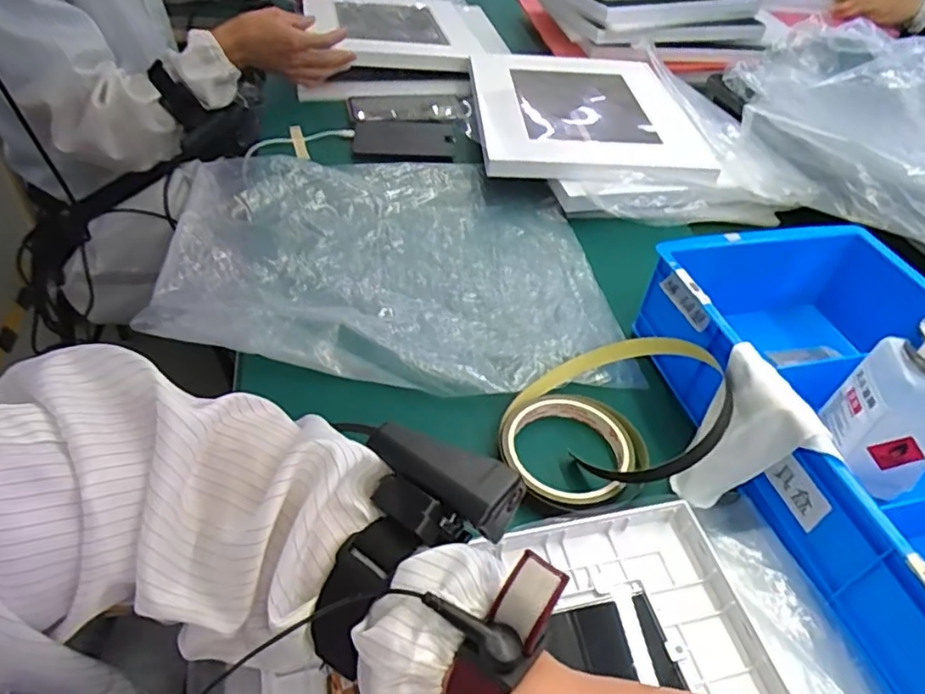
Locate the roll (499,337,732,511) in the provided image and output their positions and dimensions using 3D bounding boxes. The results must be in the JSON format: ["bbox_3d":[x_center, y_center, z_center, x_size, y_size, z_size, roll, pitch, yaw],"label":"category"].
[{"bbox_3d":[0.103,0.043,0.421,0.153,0.058,0.120,-5,43,-13],"label":"roll"}]

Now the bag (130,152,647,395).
[{"bbox_3d":[-0.068,-0.084,0.570,0.387,0.051,0.331,1,45,-7],"label":"bag"}]

